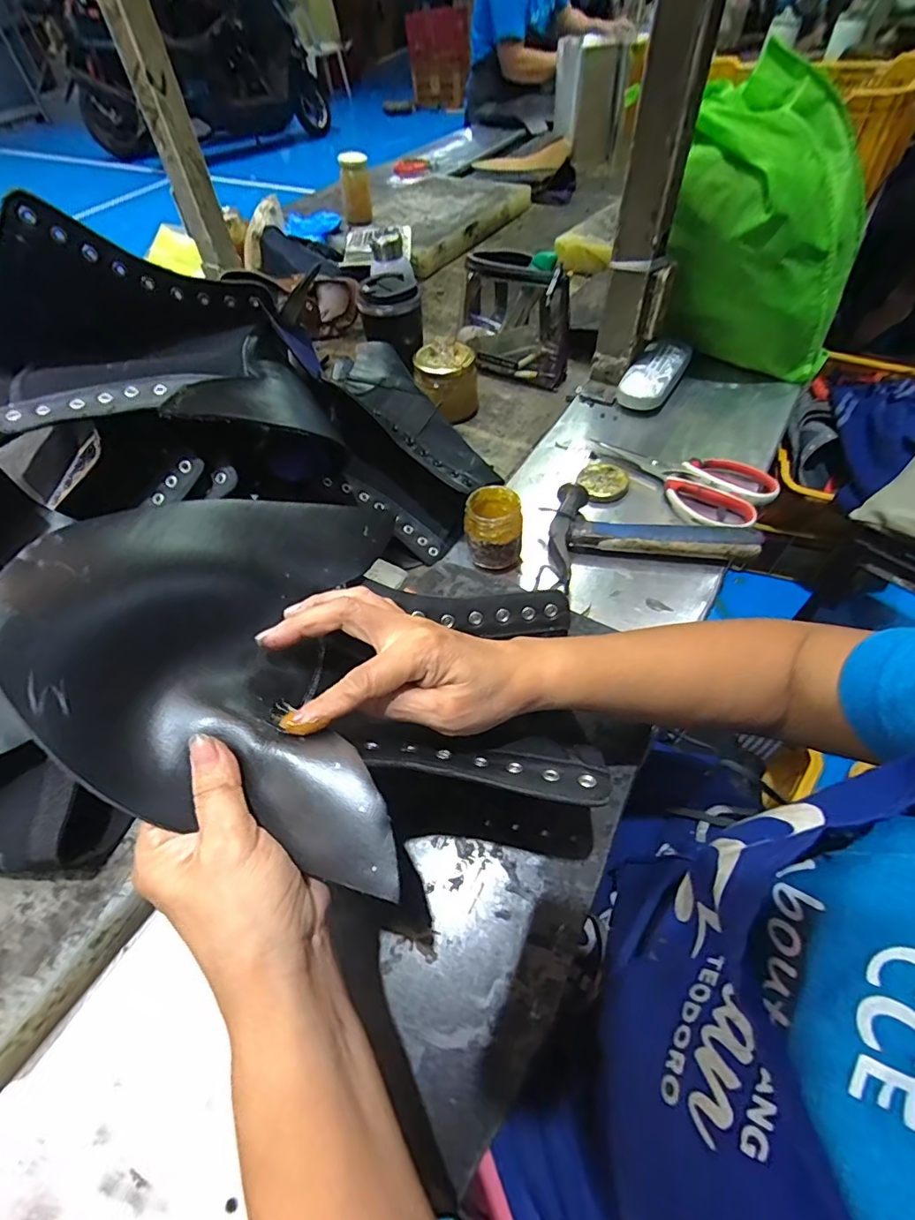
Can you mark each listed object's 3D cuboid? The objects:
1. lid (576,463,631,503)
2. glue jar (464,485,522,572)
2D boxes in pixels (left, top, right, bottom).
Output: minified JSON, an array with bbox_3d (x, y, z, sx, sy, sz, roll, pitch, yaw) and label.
[{"bbox_3d":[0.171,-0.151,0.599,0.057,0.010,0.059,-2,53,3],"label":"lid"},{"bbox_3d":[0.037,-0.082,0.526,0.055,0.071,0.058,-2,53,3],"label":"glue jar"}]

